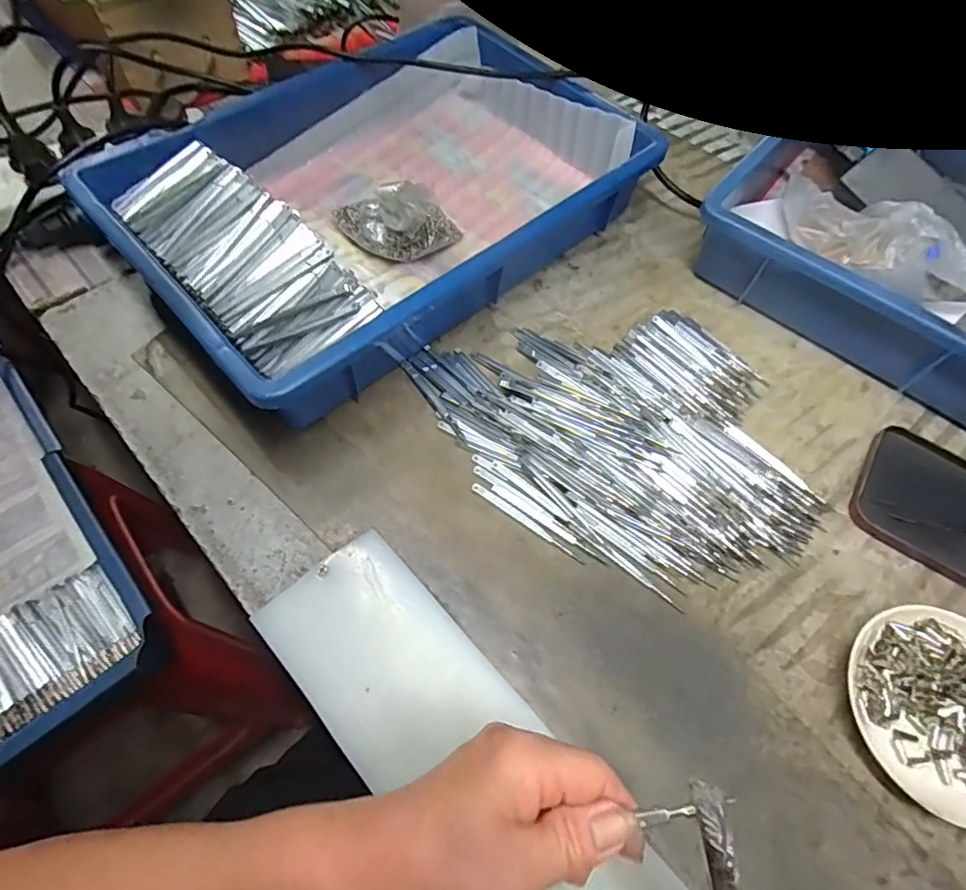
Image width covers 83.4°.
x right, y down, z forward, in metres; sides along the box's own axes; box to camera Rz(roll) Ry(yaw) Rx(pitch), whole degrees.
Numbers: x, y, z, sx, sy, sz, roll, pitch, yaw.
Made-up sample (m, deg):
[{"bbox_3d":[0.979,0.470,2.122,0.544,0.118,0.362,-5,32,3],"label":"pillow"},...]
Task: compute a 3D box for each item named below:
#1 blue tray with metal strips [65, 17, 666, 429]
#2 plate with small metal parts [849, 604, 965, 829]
[{"bbox_3d":[-0.086,-0.222,0.485,0.417,0.094,0.277,-39,70,-22],"label":"blue tray with metal strips"},{"bbox_3d":[0.288,0.163,0.339,0.117,0.021,0.116,2,61,-3],"label":"plate with small metal parts"}]

